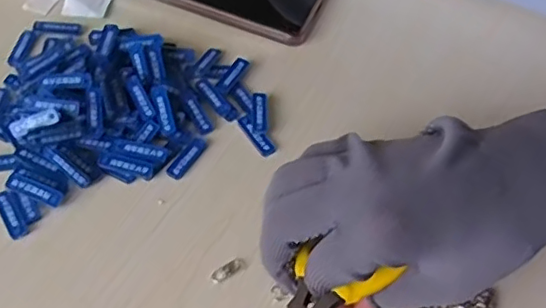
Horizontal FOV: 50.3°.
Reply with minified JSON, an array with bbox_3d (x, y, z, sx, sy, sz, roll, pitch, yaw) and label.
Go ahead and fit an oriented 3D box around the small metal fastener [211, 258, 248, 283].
[{"bbox_3d":[-0.022,0.057,0.288,0.019,0.004,0.006,-30,62,-22],"label":"small metal fastener"}]

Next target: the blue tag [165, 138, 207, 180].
[{"bbox_3d":[-0.048,0.002,0.324,0.009,0.004,0.029,28,58,15],"label":"blue tag"}]

